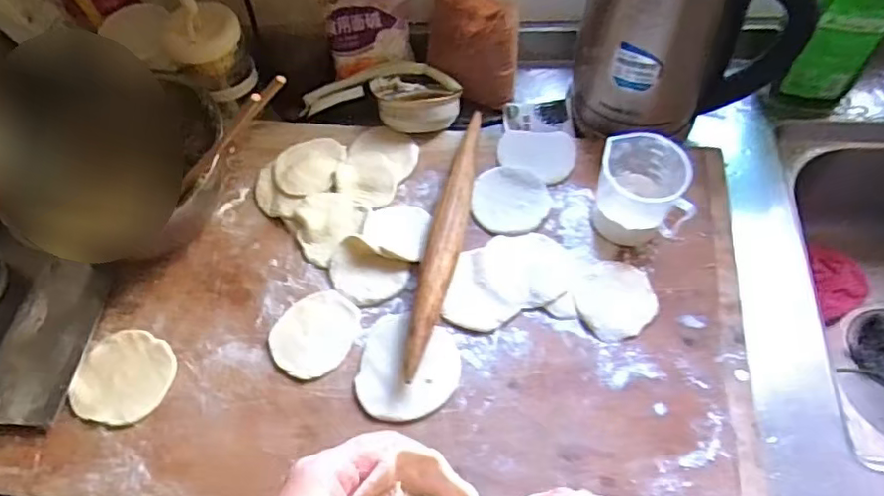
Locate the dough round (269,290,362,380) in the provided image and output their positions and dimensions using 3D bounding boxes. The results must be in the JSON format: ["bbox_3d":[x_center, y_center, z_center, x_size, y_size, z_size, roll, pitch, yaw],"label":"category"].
[{"bbox_3d":[-0.121,0.081,0.560,0.076,0.004,0.084,37,69,22],"label":"dough round"}]

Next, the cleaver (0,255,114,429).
[{"bbox_3d":[-0.397,0.130,0.546,0.099,0.032,0.277,-4,61,2],"label":"cleaver"}]

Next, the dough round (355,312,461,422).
[{"bbox_3d":[-0.030,0.107,0.534,0.089,0.009,0.096,-2,61,3],"label":"dough round"}]

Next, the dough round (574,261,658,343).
[{"bbox_3d":[0.163,0.048,0.554,0.073,0.006,0.078,-2,61,3],"label":"dough round"}]

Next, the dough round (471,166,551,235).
[{"bbox_3d":[0.071,-0.051,0.611,0.078,0.007,0.079,-2,61,3],"label":"dough round"}]

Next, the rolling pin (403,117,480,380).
[{"bbox_3d":[0.006,-0.015,0.582,0.034,0.035,0.296,7,62,8],"label":"rolling pin"}]

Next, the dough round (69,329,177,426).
[{"bbox_3d":[-0.299,0.121,0.553,0.091,0.007,0.085,-2,61,3],"label":"dough round"}]

